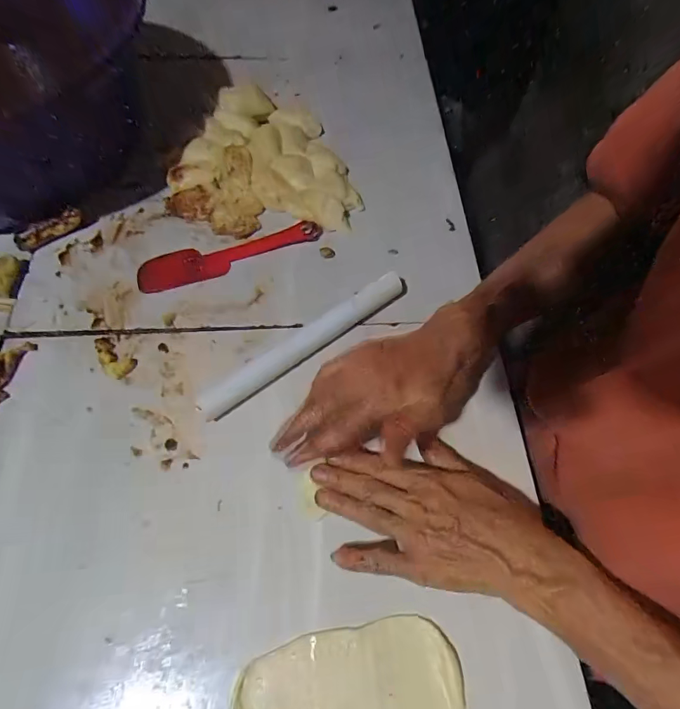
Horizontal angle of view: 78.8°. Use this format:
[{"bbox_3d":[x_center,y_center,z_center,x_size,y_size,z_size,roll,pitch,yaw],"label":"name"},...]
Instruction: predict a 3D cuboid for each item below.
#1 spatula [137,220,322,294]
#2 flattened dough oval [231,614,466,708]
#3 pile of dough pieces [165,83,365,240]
[{"bbox_3d":[-0.121,-0.111,0.463,0.206,0.007,0.046,-15,64,-8],"label":"spatula"},{"bbox_3d":[0.007,0.237,0.282,0.150,0.012,0.083,-9,63,-5],"label":"flattened dough oval"},{"bbox_3d":[-0.097,-0.254,0.523,0.216,0.032,0.234,-3,63,-2],"label":"pile of dough pieces"}]

